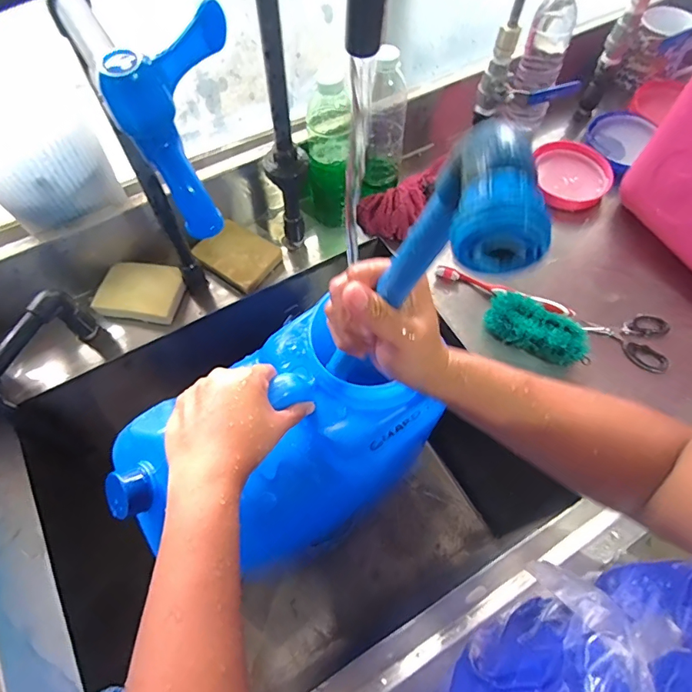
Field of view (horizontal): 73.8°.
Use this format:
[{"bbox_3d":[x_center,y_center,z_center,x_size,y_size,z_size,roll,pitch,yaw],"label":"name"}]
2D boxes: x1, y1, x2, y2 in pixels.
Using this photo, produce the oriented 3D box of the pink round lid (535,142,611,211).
[{"bbox_3d":[0.347,-0.262,0.702,0.104,0.026,0.111,0,61,0],"label":"pink round lid"}]

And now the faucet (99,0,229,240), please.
[{"bbox_3d":[-0.083,-0.111,0.236,0.041,0.083,0.066,15,62,8],"label":"faucet"}]

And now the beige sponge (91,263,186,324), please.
[{"bbox_3d":[-0.267,-0.071,0.601,0.103,0.028,0.070,7,62,4],"label":"beige sponge"}]

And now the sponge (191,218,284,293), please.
[{"bbox_3d":[-0.148,-0.125,0.630,0.097,0.025,0.082,30,65,15],"label":"sponge"}]

